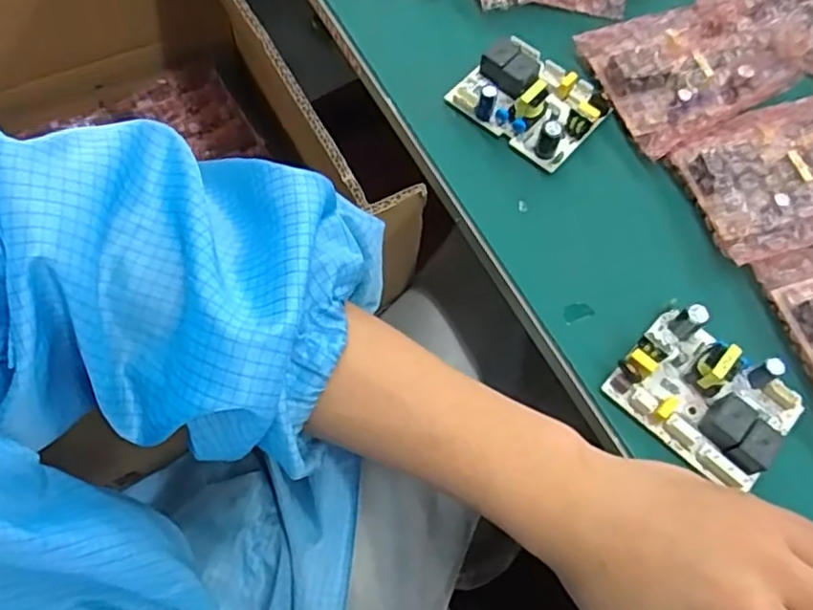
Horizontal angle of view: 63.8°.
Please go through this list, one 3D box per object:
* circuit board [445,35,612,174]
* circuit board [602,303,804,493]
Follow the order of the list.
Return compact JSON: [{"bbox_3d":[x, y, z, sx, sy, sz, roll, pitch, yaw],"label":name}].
[{"bbox_3d":[0.073,-0.122,0.385,0.080,0.031,0.057,35,68,12],"label":"circuit board"},{"bbox_3d":[0.146,0.041,0.312,0.078,0.024,0.059,41,69,14],"label":"circuit board"}]

